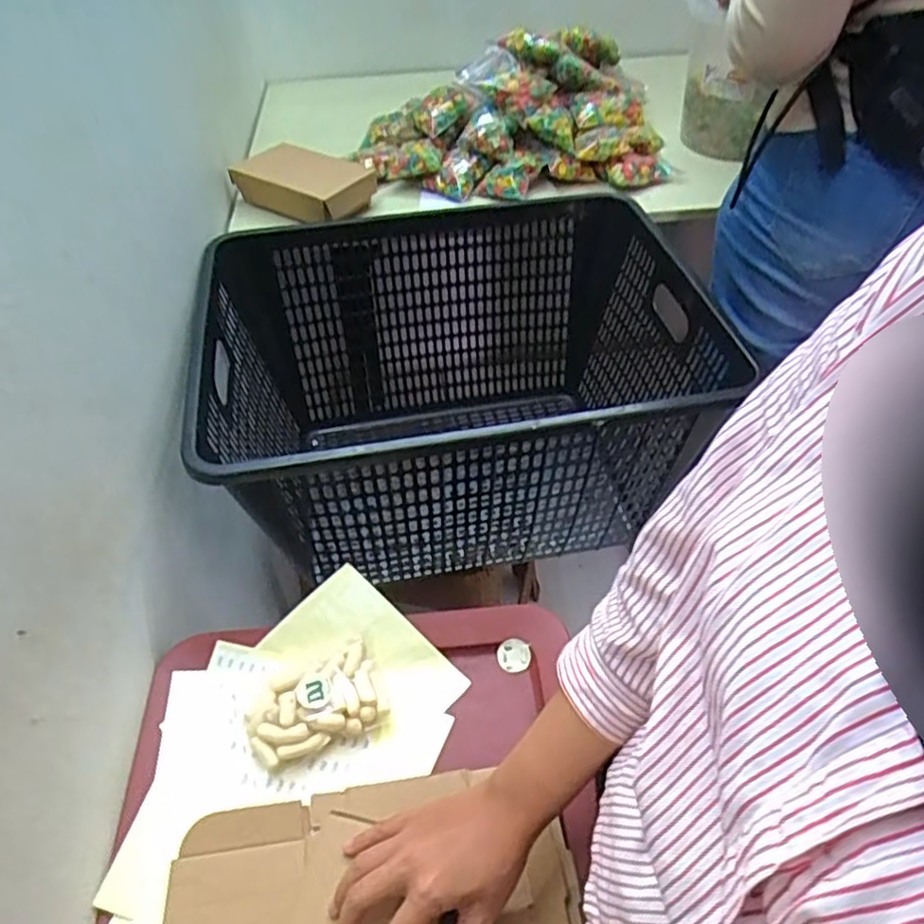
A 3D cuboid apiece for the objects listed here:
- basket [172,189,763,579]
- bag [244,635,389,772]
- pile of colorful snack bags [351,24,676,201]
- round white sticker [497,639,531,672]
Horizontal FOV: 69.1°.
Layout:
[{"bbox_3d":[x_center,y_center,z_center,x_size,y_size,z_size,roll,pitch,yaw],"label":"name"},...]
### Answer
[{"bbox_3d":[-0.002,-0.081,0.855,0.556,0.320,0.447,-9,48,-6],"label":"basket"},{"bbox_3d":[-0.122,0.201,0.557,0.113,0.025,0.068,-19,50,-15],"label":"bag"},{"bbox_3d":[0.079,-0.500,0.959,0.420,0.134,0.240,-12,48,-9],"label":"pile of colorful snack bags"},{"bbox_3d":[0.047,0.174,0.601,0.030,0.004,0.029,17,75,8],"label":"round white sticker"}]

